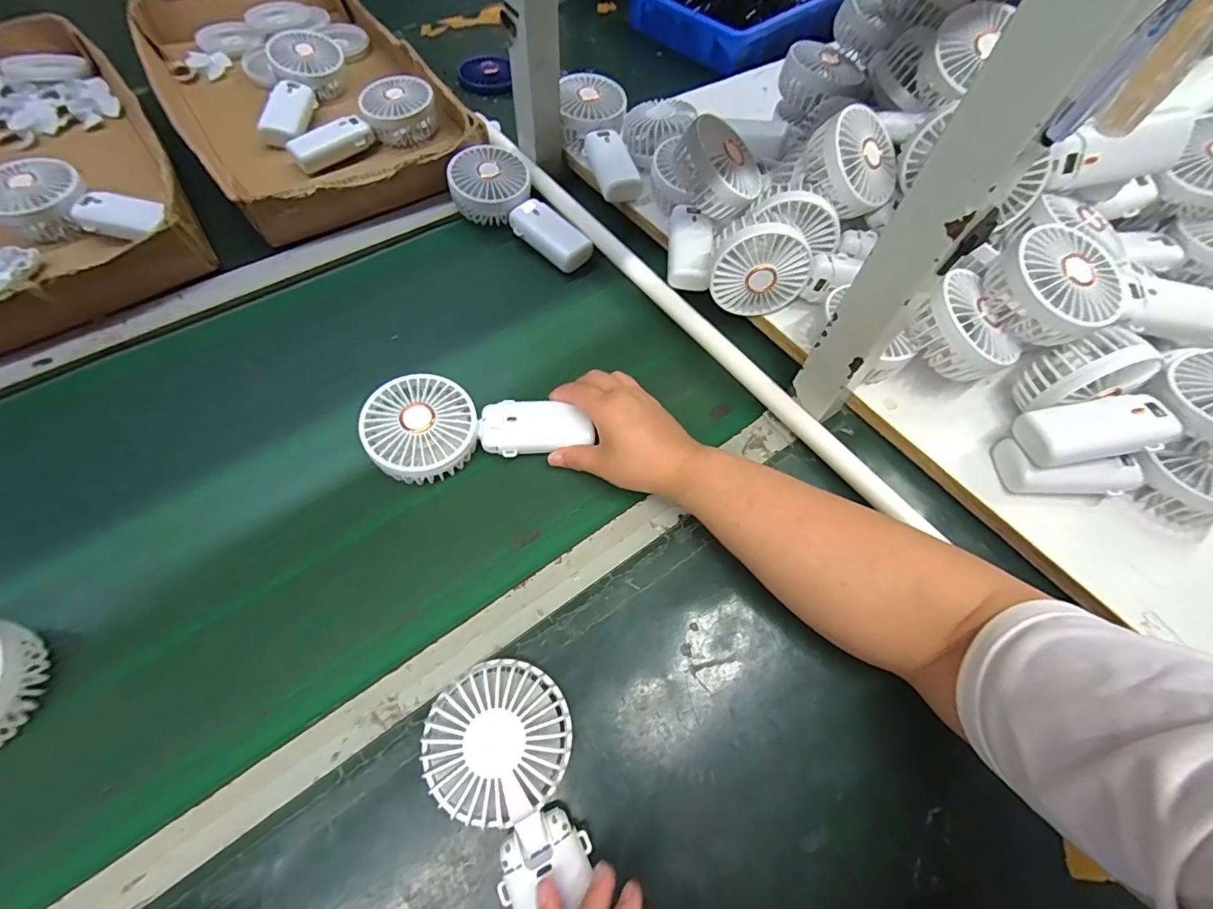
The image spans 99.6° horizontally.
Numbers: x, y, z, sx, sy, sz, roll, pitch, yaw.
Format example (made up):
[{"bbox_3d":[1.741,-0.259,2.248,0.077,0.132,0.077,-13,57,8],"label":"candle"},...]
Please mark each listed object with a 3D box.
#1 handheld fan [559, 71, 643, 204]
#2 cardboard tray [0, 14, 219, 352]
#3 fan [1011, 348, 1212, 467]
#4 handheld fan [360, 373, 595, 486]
[{"bbox_3d":[-0.008,-0.357,0.581,0.077,0.055,0.167,-7,61,-6],"label":"handheld fan"},{"bbox_3d":[-0.668,-0.302,0.555,0.318,0.069,0.537,-35,67,-19],"label":"cardboard tray"},{"bbox_3d":[0.413,-0.028,0.383,0.174,0.037,0.081,-13,62,19],"label":"fan"},{"bbox_3d":[-0.106,-0.022,0.428,0.172,0.034,0.084,-2,64,-12],"label":"handheld fan"}]

